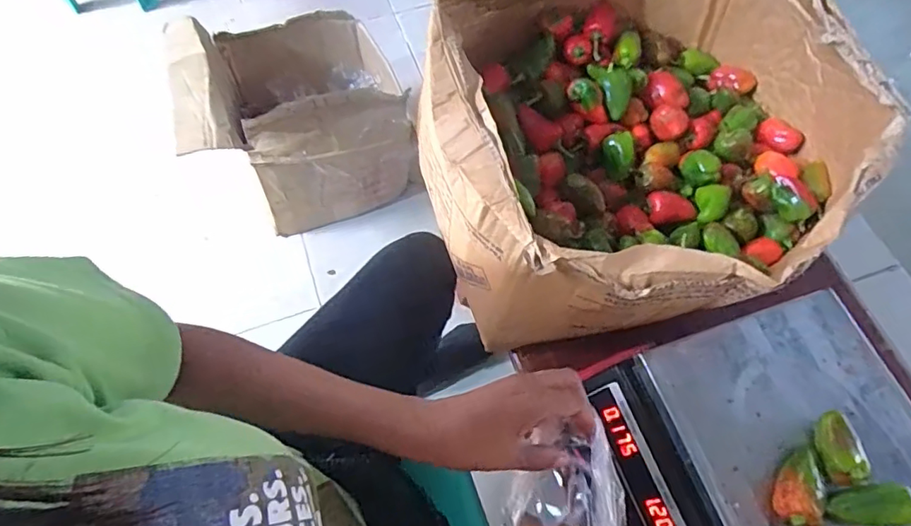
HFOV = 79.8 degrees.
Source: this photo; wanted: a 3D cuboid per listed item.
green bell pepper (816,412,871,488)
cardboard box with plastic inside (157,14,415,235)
[{"bbox_3d":[0.342,0.169,0.493,0.033,0.032,0.060,-8,66,-2],"label":"green bell pepper"},{"bbox_3d":[-0.315,-0.313,1.134,0.402,0.320,0.354,-13,66,-5],"label":"cardboard box with plastic inside"}]

